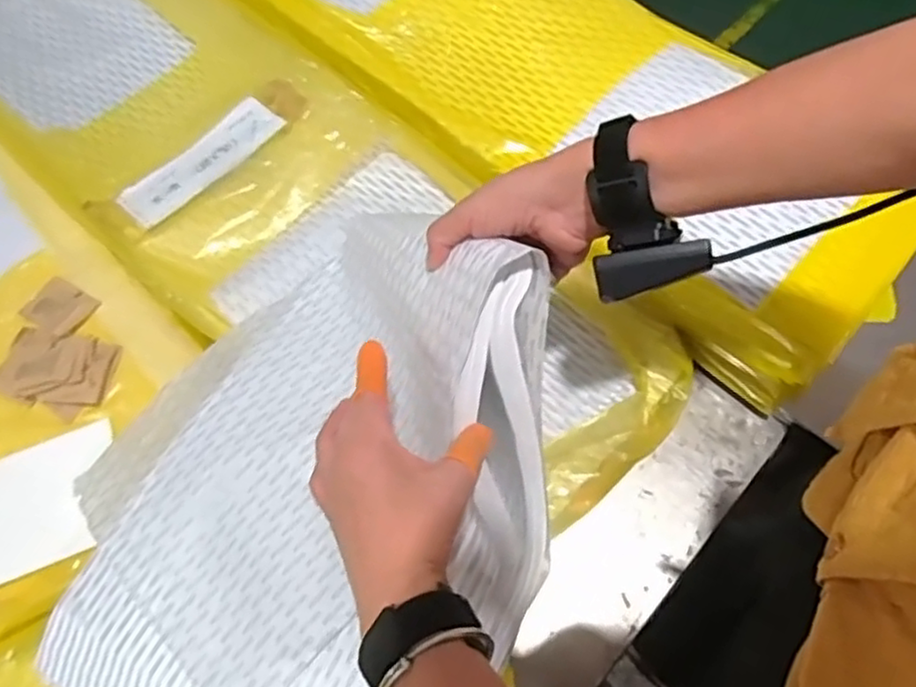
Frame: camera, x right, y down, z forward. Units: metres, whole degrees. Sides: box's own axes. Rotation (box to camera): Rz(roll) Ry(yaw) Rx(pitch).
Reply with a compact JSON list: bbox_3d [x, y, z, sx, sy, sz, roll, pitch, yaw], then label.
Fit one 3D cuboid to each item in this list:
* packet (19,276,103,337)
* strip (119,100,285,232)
[{"bbox_3d":[-0.382,-0.036,0.675,0.064,0.004,0.050,28,67,15],"label":"packet"},{"bbox_3d":[-0.262,-0.187,0.723,0.062,0.006,0.176,40,74,22],"label":"strip"}]

